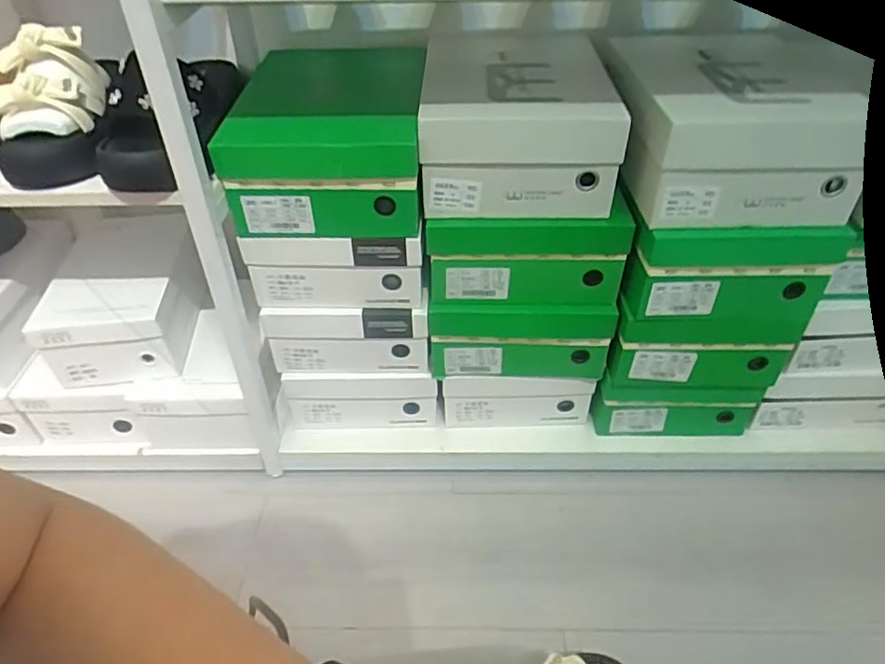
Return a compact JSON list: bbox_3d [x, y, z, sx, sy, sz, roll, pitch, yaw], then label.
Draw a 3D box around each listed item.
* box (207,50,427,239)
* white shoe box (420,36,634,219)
[{"bbox_3d":[-0.137,-0.267,0.790,0.225,0.124,0.343,0,41,1],"label":"box"},{"bbox_3d":[0.091,-0.265,0.760,0.229,0.120,0.282,3,41,5],"label":"white shoe box"}]

